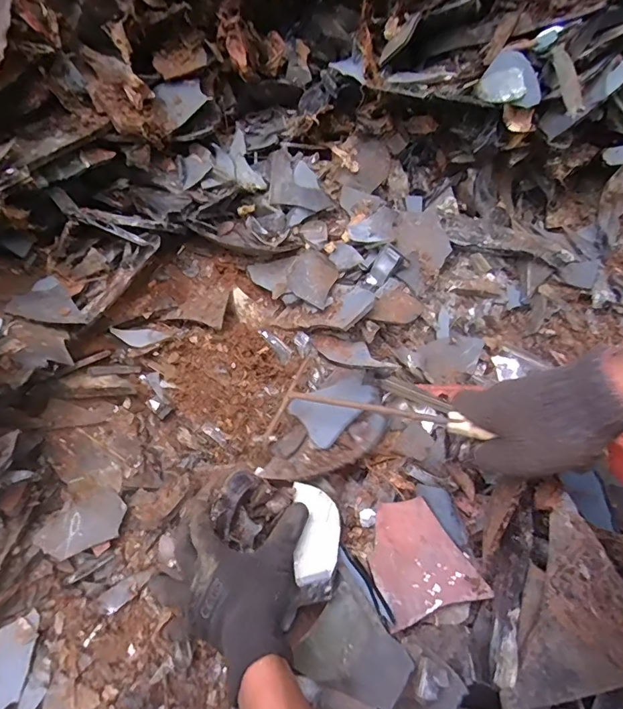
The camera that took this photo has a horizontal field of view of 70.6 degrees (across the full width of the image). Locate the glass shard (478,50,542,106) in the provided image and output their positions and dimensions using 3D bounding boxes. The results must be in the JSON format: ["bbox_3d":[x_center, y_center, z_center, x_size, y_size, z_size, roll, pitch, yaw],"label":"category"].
[{"bbox_3d":[0.296,-0.401,0.648,0.091,0.072,0.014,45,21,14],"label":"glass shard"}]

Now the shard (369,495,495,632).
[{"bbox_3d":[0.106,0.199,0.439,0.094,0.006,0.103,-23,57,5],"label":"shard"}]

